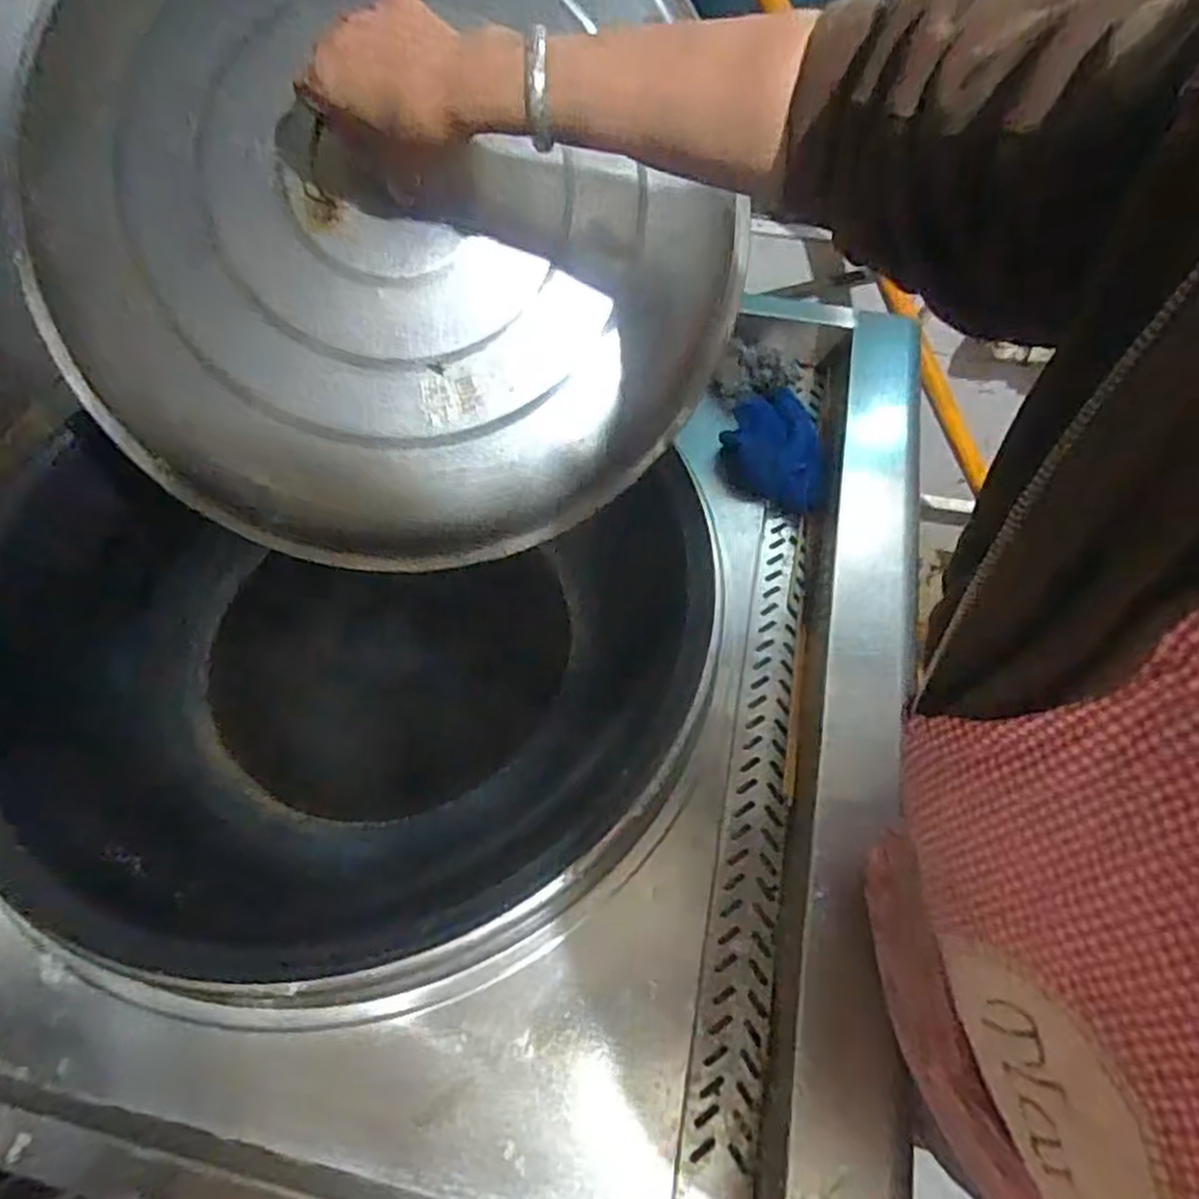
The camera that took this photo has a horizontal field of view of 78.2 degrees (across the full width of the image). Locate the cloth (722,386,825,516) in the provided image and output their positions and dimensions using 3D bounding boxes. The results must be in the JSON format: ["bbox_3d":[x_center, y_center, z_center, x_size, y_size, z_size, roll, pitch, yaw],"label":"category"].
[{"bbox_3d":[0.188,-0.164,0.801,0.103,0.067,0.137,5,61,4],"label":"cloth"}]

